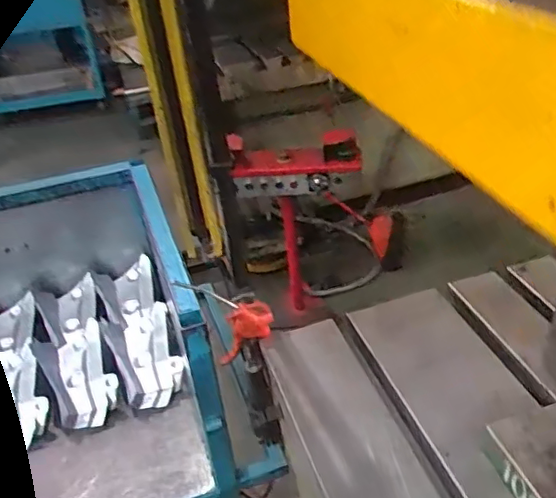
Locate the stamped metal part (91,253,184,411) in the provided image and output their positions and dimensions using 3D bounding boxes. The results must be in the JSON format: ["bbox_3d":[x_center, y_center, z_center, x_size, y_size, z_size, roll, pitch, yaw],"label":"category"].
[{"bbox_3d":[-0.303,0.179,1.296,0.135,0.081,0.336,-16,51,-14],"label":"stamped metal part"}]

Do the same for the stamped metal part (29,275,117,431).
[{"bbox_3d":[-0.435,0.218,1.280,0.135,0.135,0.356,-17,49,-15],"label":"stamped metal part"}]

